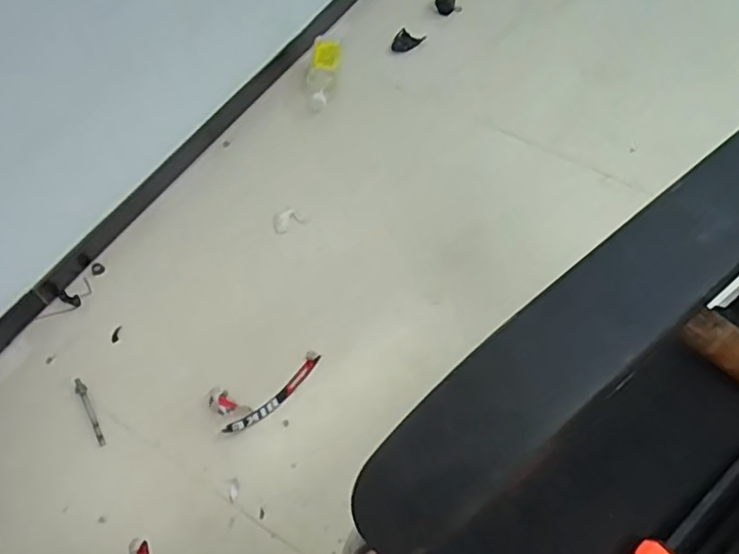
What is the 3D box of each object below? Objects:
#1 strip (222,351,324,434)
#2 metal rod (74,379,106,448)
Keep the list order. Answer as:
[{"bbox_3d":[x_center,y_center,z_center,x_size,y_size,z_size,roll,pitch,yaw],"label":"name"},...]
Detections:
[{"bbox_3d":[-0.136,0.172,0.913,0.029,0.009,0.172,39,67,21],"label":"strip"},{"bbox_3d":[-0.406,0.194,0.910,0.015,0.012,0.114,-29,63,-15],"label":"metal rod"}]

